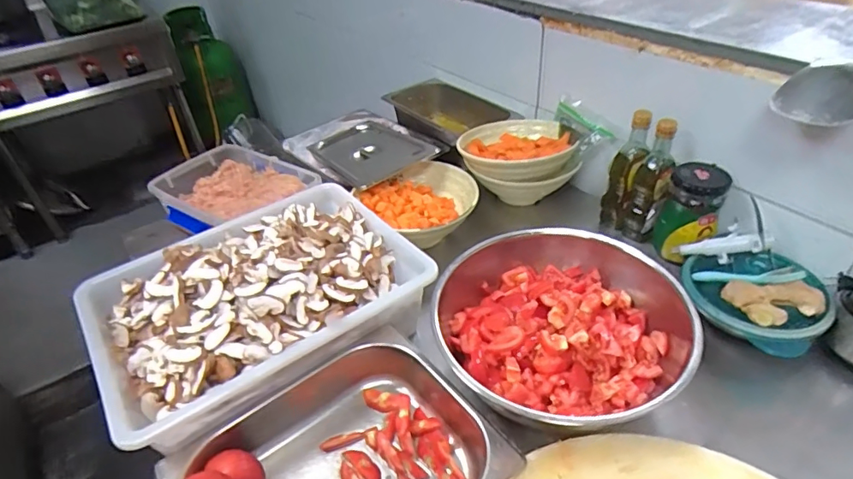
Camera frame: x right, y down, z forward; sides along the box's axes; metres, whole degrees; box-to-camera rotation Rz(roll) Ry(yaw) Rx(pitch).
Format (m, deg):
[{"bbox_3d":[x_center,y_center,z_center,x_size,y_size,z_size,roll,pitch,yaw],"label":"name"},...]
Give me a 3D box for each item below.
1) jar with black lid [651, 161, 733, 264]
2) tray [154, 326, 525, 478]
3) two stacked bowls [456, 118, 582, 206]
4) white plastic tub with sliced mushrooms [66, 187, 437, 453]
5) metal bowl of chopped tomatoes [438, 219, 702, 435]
[{"bbox_3d":[0.415,-0.037,0.804,0.083,0.146,0.090,-3,38,2],"label":"jar with black lid"},{"bbox_3d":[-0.096,0.267,0.574,0.330,0.082,0.272,-25,43,-24],"label":"tray"},{"bbox_3d":[0.173,-0.145,0.989,0.204,0.114,0.195,-3,38,2],"label":"two stacked bowls"},{"bbox_3d":[-0.240,0.071,0.722,0.419,0.105,0.327,-26,43,-24],"label":"white plastic tub with sliced mushrooms"},{"bbox_3d":[0.169,0.116,0.653,0.308,0.108,0.299,-3,38,2],"label":"metal bowl of chopped tomatoes"}]

